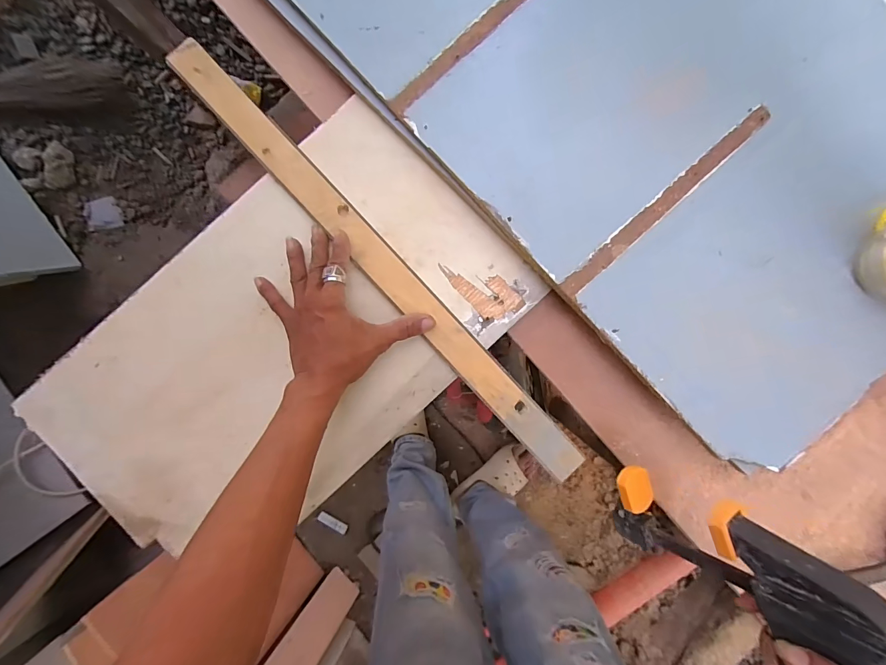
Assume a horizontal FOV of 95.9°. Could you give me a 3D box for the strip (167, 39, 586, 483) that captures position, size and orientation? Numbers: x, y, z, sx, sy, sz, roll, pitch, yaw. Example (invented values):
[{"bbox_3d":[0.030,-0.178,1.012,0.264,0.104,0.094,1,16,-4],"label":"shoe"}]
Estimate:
[{"bbox_3d":[-0.062,-0.071,0.422,0.046,0.017,0.578,-43,92,-1],"label":"strip"}]

